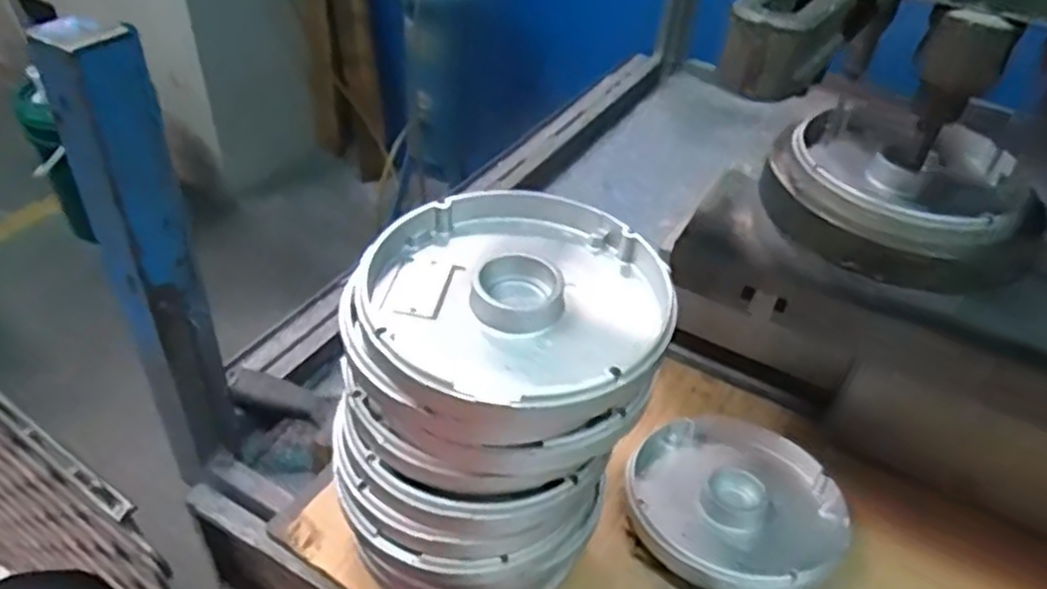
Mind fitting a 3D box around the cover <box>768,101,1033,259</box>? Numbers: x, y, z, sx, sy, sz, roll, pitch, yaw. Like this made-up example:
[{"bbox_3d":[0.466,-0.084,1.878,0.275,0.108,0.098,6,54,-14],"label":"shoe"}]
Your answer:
[{"bbox_3d":[0.244,-0.078,0.488,0.152,0.034,0.124,25,45,21],"label":"cover"}]

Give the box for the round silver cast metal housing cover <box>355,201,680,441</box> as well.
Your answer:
[{"bbox_3d":[-0.002,0.006,0.354,0.137,0.036,0.141,3,41,-3],"label":"round silver cast metal housing cover"}]

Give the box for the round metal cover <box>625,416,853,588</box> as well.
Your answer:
[{"bbox_3d":[0.139,0.137,0.504,0.136,0.039,0.137,3,41,-3],"label":"round metal cover"}]

